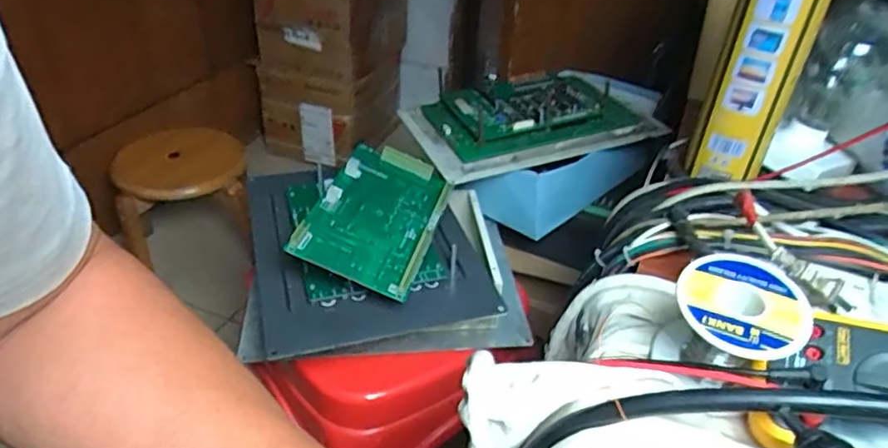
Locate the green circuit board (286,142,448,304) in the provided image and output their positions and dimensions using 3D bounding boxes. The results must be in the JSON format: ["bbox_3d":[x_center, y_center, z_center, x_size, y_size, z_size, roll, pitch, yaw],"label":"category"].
[{"bbox_3d":[-0.066,-0.014,0.645,0.117,0.014,0.206,24,42,-1],"label":"green circuit board"}]

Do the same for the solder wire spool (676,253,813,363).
[{"bbox_3d":[0.159,0.052,0.338,0.063,0.035,0.062,23,53,26],"label":"solder wire spool"}]

